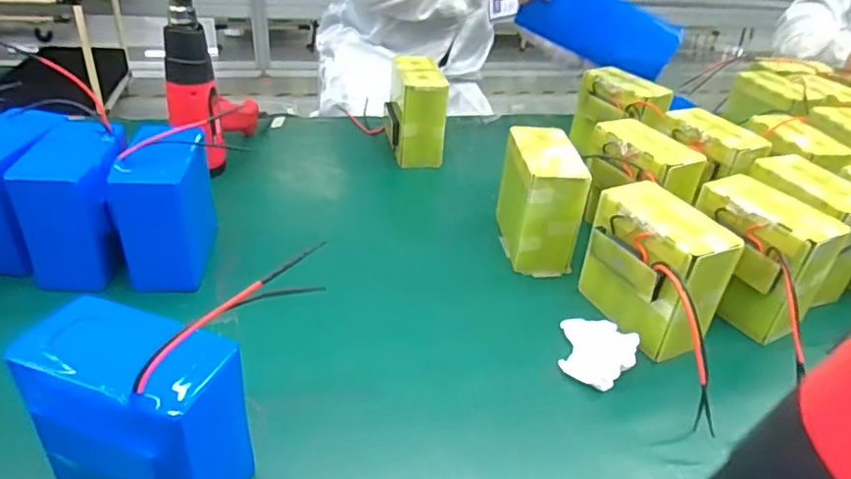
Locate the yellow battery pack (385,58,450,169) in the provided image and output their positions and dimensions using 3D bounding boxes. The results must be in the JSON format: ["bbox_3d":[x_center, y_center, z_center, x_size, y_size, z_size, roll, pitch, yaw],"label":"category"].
[{"bbox_3d":[-0.017,-0.214,0.999,0.095,0.145,0.151,2,34,-6],"label":"yellow battery pack"}]

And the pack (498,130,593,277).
[{"bbox_3d":[0.151,-0.052,0.790,0.073,0.153,0.134,0,34,-8],"label":"pack"}]

